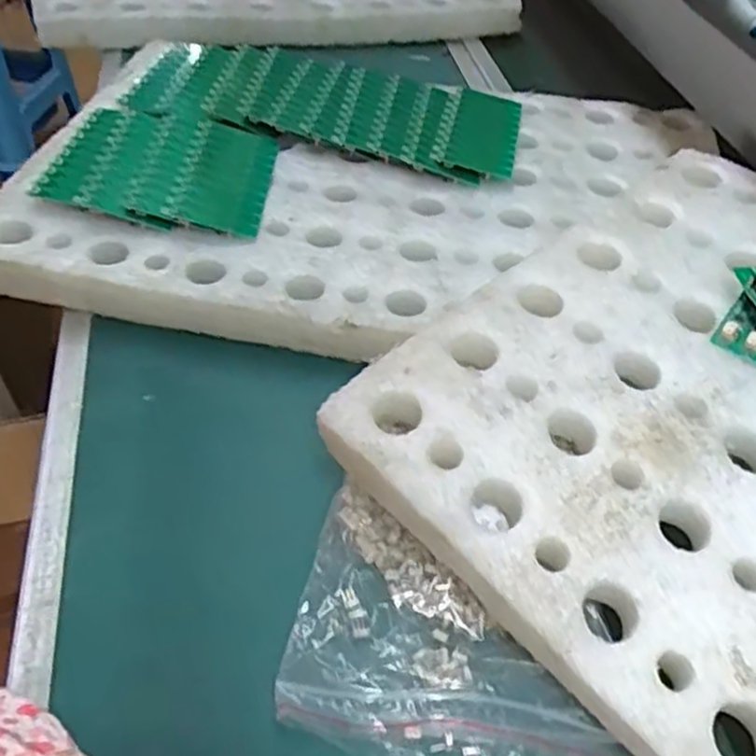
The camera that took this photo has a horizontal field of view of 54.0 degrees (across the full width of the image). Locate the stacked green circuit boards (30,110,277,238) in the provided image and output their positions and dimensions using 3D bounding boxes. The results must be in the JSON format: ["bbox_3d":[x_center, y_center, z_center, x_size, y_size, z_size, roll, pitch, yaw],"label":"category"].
[{"bbox_3d":[-0.168,-0.167,0.580,0.164,0.016,0.148,6,46,0],"label":"stacked green circuit boards"}]

